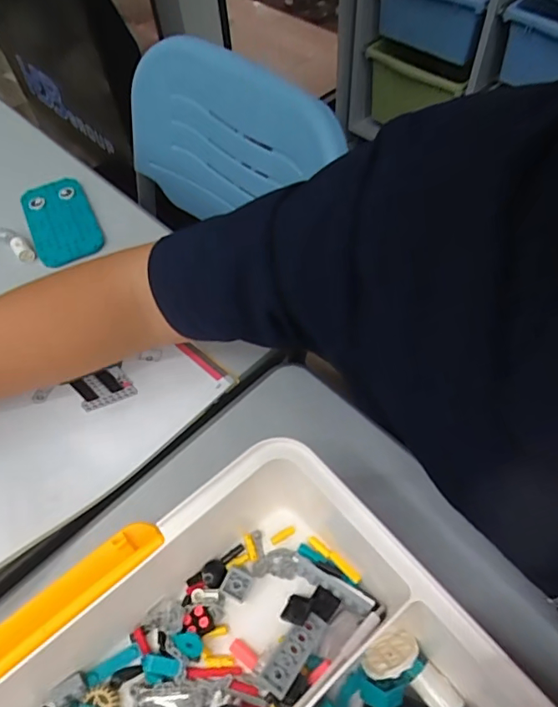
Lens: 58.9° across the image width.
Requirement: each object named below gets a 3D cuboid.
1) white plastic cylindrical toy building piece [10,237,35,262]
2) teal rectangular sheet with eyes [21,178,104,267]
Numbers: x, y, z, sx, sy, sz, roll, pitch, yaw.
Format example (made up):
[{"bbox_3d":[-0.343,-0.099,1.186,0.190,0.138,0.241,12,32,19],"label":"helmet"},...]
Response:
[{"bbox_3d":[-0.249,-0.101,0.479,0.015,0.017,0.021,-36,61,-18],"label":"white plastic cylindrical toy building piece"},{"bbox_3d":[-0.225,-0.138,0.509,0.064,0.010,0.114,-25,58,-12],"label":"teal rectangular sheet with eyes"}]

